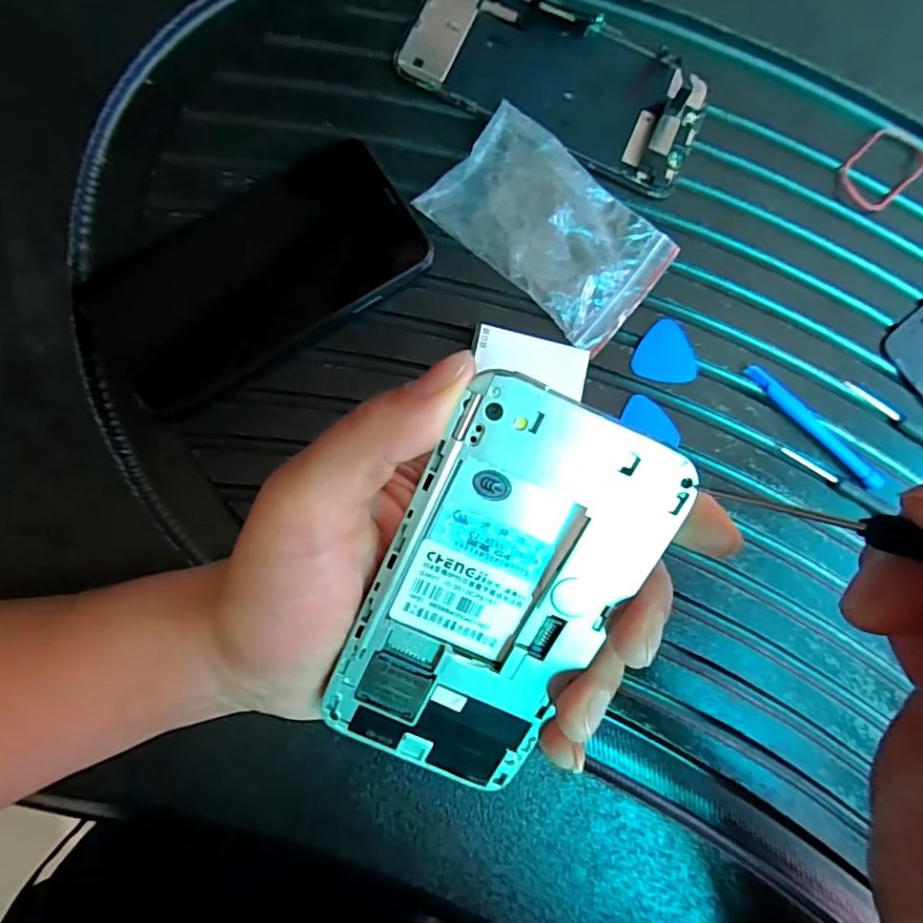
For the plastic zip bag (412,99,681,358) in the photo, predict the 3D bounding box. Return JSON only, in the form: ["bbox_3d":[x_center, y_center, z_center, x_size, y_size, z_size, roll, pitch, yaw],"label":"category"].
[{"bbox_3d":[0.043,-0.109,0.258,0.106,0.017,0.067,39,82,0],"label":"plastic zip bag"}]

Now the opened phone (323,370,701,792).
[{"bbox_3d":[0.008,0.038,0.149,0.057,0.005,0.115,24,110,-2],"label":"opened phone"}]

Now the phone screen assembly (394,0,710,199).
[{"bbox_3d":[0.047,-0.190,0.274,0.147,0.004,0.075,22,82,-3],"label":"phone screen assembly"}]

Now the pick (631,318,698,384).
[{"bbox_3d":[0.099,-0.052,0.265,0.030,0.004,0.029,20,82,-3],"label":"pick"}]

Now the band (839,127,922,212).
[{"bbox_3d":[0.220,-0.154,0.287,0.057,0.005,0.031,-41,89,-8],"label":"band"}]

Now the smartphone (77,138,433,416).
[{"bbox_3d":[-0.090,-0.083,0.248,0.142,0.008,0.072,-32,88,-8],"label":"smartphone"}]

